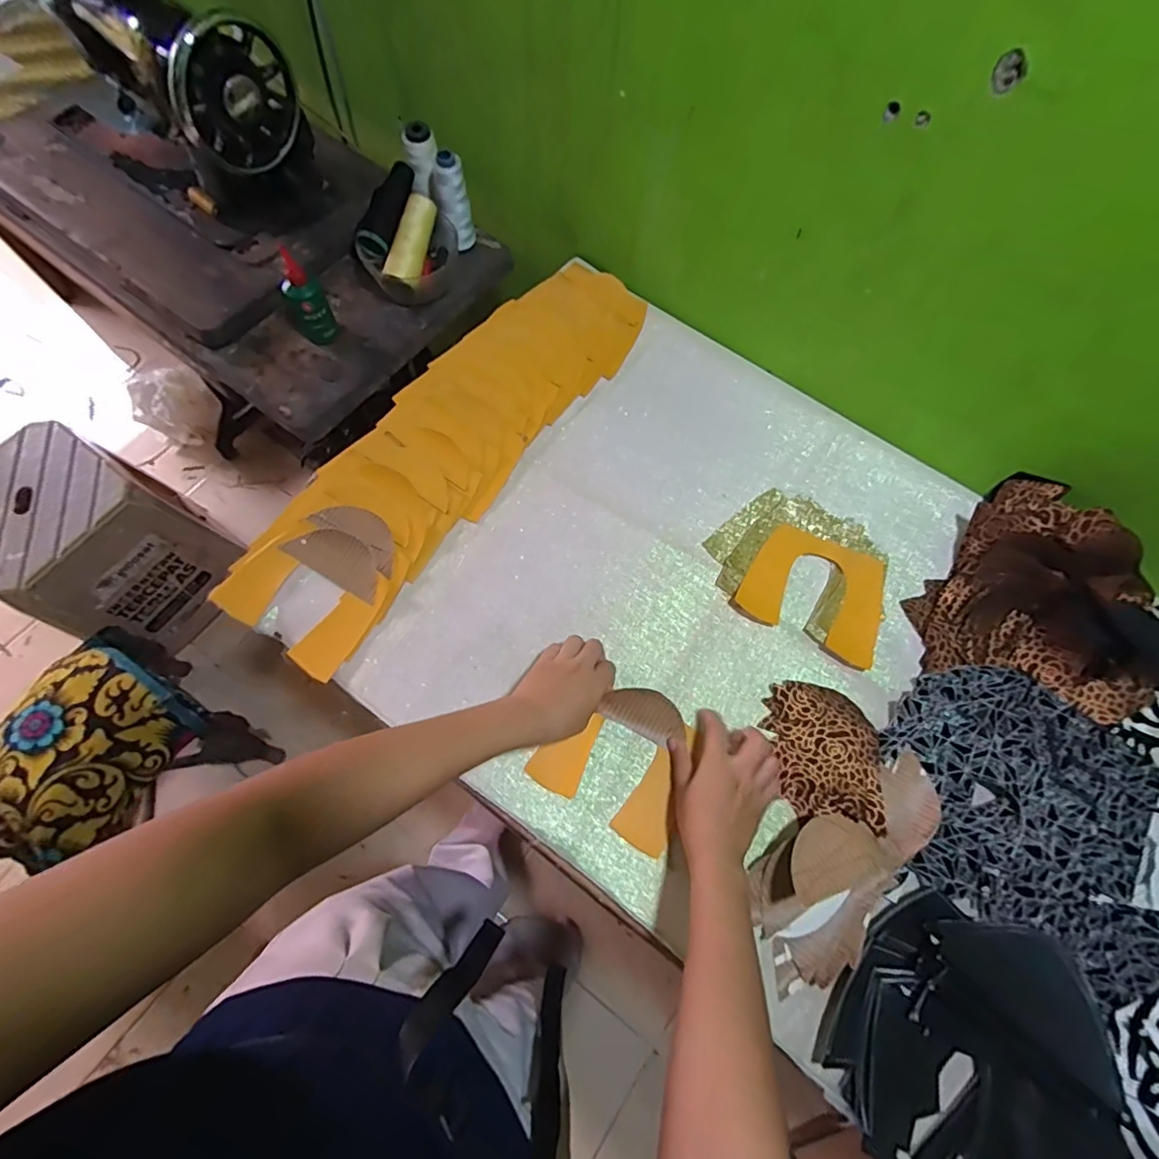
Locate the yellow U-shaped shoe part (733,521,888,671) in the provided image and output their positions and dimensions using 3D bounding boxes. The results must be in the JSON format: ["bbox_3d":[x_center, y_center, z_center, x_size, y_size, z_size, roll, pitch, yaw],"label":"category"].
[{"bbox_3d":[0.252,0.010,0.599,0.143,0.011,0.117,27,70,7],"label":"yellow U-shaped shoe part"}]

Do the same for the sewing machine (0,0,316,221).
[{"bbox_3d":[-0.501,-0.607,0.672,0.366,0.181,0.157,37,72,10],"label":"sewing machine"}]

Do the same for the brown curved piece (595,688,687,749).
[{"bbox_3d":[0.066,0.131,0.553,0.083,0.005,0.044,28,89,1],"label":"brown curved piece"}]

